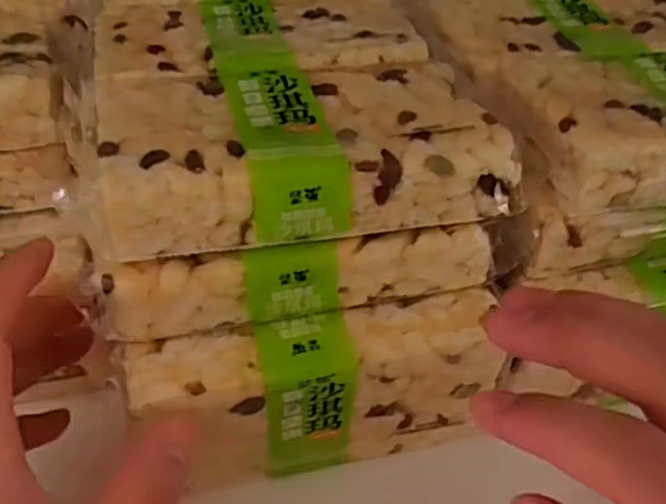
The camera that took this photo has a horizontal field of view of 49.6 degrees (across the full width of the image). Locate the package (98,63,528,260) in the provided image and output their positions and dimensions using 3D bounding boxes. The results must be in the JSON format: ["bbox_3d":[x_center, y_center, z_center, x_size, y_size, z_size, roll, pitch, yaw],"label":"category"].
[{"bbox_3d":[-0.012,-0.042,0.286,0.151,0.030,0.084,-7,41,-12],"label":"package"}]

